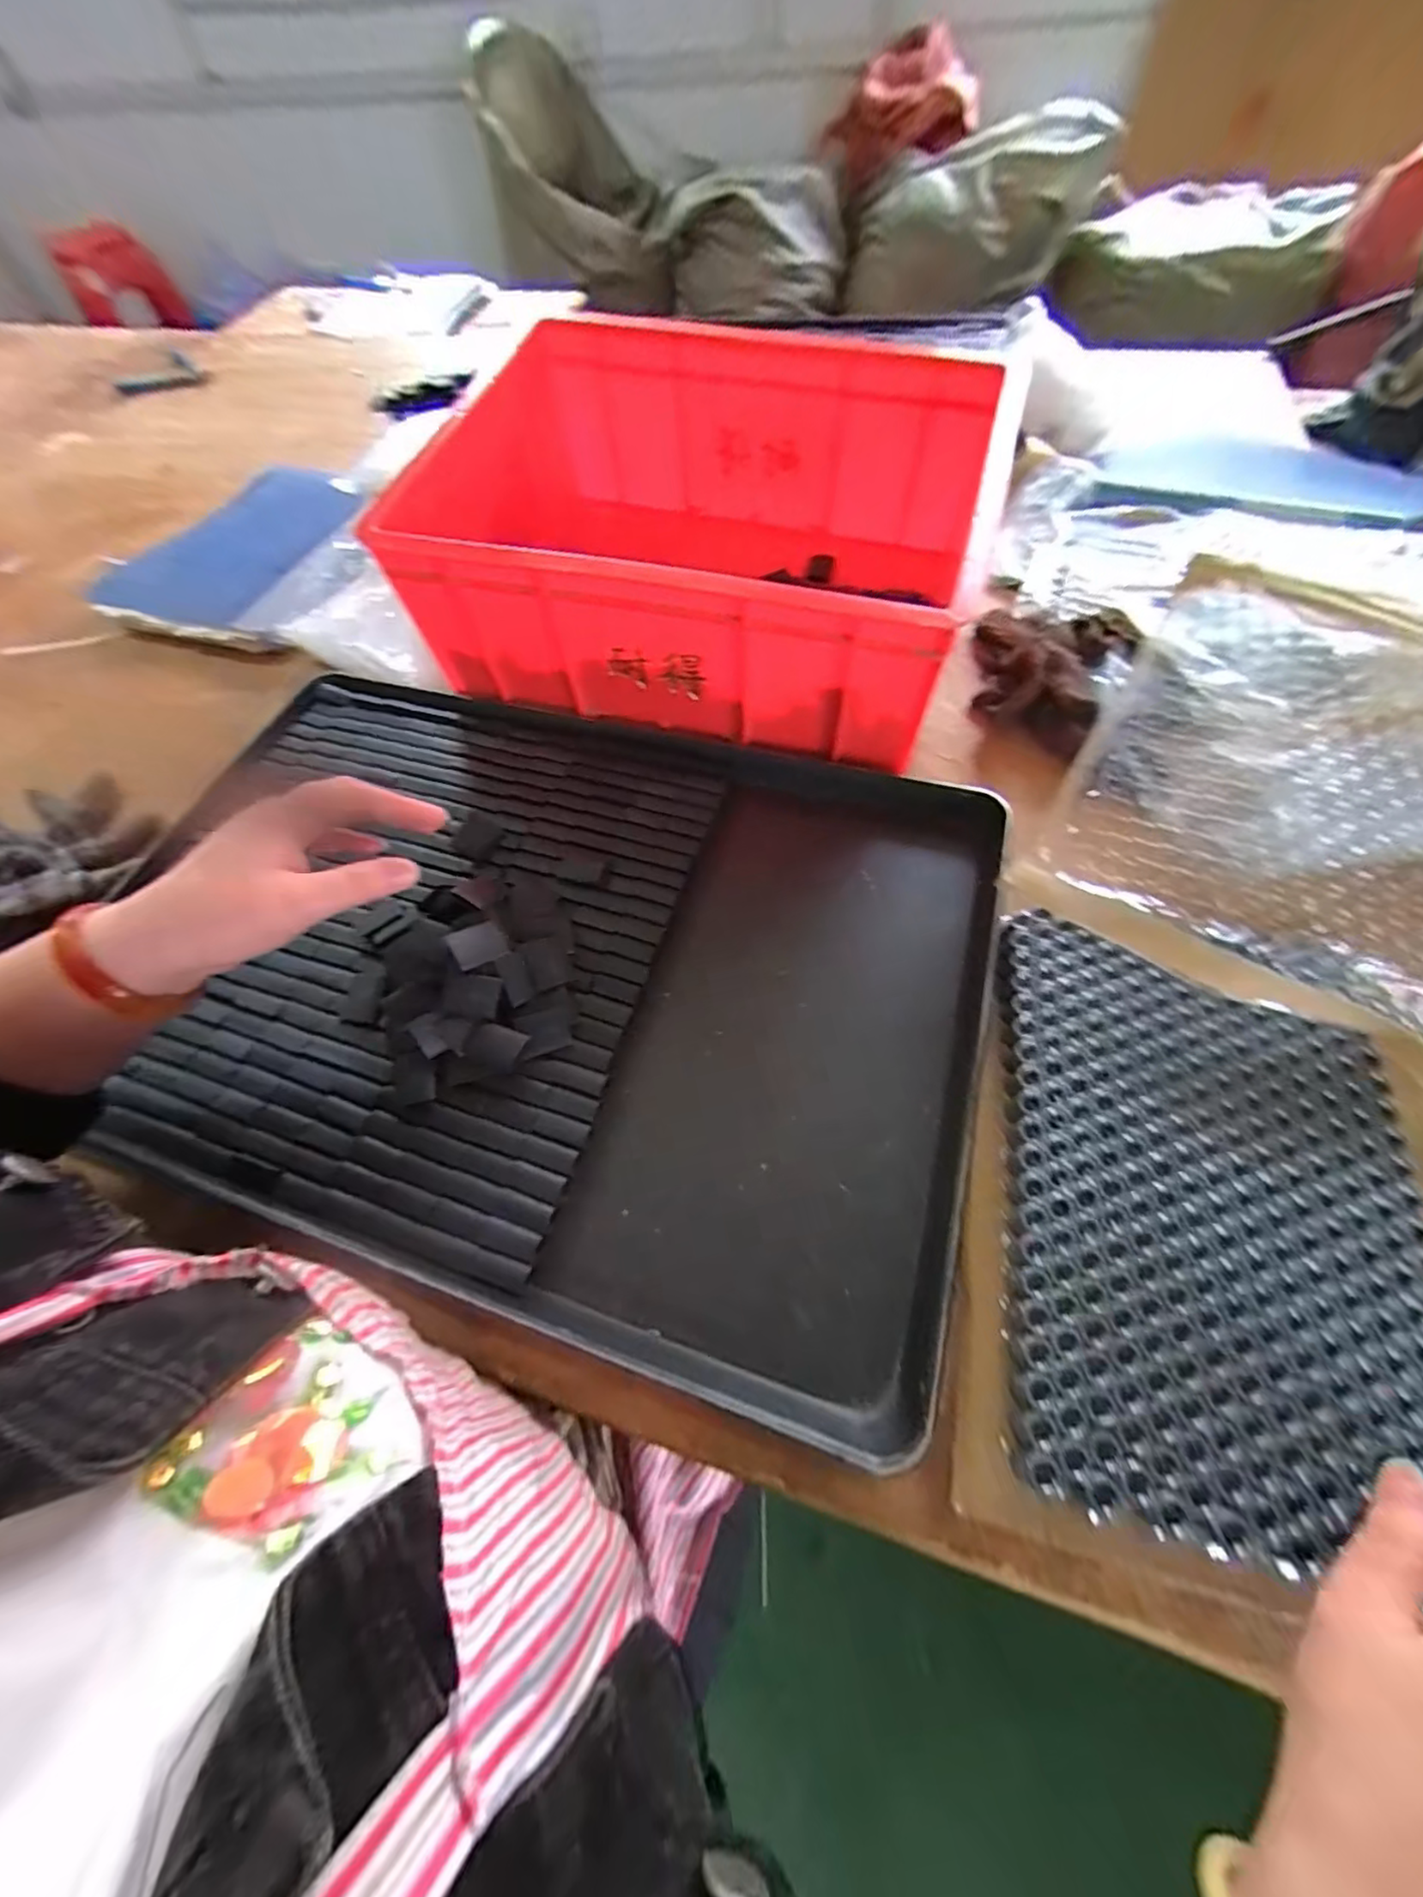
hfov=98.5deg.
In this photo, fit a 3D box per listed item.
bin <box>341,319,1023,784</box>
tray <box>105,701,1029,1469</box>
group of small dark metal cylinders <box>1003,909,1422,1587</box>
[{"bbox_3d":[-0.006,-0.331,0.498,0.402,0.149,0.312,13,63,11],"label":"bin"},{"bbox_3d":[-0.104,0.000,0.400,0.534,0.037,0.398,15,64,10],"label":"tray"},{"bbox_3d":[0.245,0.121,0.303,0.180,0.012,0.276,10,63,7],"label":"group of small dark metal cylinders"}]

